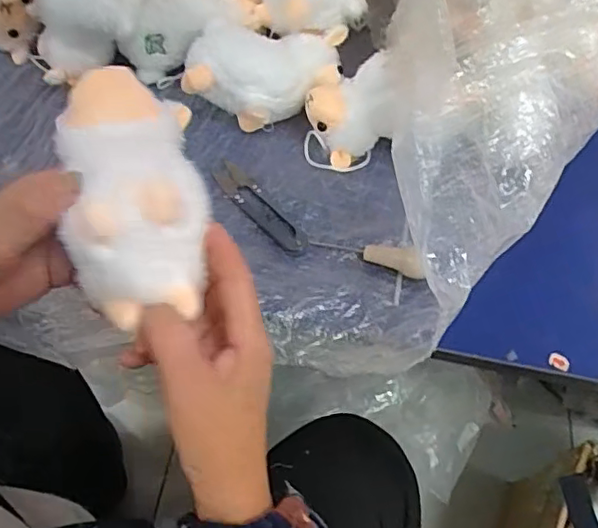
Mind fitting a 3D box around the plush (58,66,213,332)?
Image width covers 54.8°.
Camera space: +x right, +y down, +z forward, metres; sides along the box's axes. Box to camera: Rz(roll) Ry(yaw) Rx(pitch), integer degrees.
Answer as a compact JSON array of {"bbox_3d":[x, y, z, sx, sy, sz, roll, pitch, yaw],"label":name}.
[{"bbox_3d":[-0.077,-0.035,0.279,0.066,0.062,0.108,-14,62,-9],"label":"plush"}]

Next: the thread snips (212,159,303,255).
[{"bbox_3d":[-0.030,-0.043,0.427,0.024,0.004,0.095,-40,69,-21],"label":"thread snips"}]

